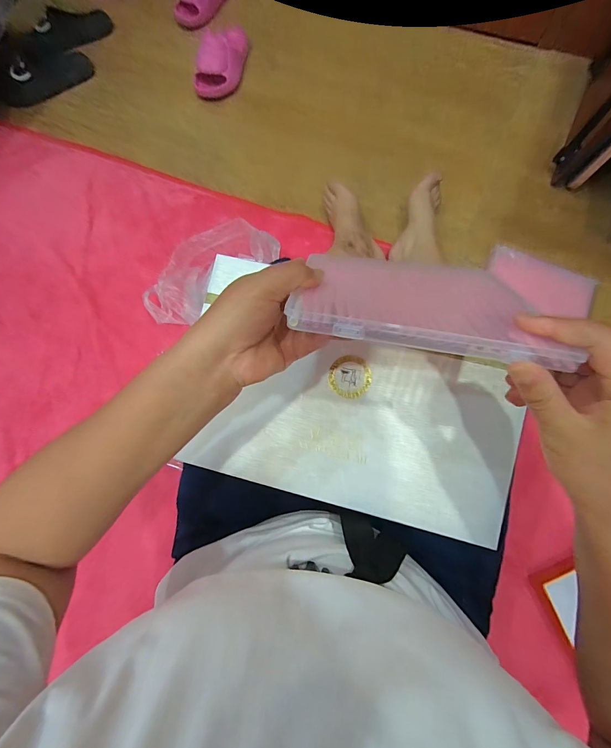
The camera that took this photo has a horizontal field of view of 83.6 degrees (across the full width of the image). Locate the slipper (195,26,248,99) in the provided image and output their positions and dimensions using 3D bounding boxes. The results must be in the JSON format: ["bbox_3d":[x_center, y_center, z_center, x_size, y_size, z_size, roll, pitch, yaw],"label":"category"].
[{"bbox_3d":[-0.233,-0.902,0.949,0.121,0.082,0.274,4,72,4],"label":"slipper"}]

